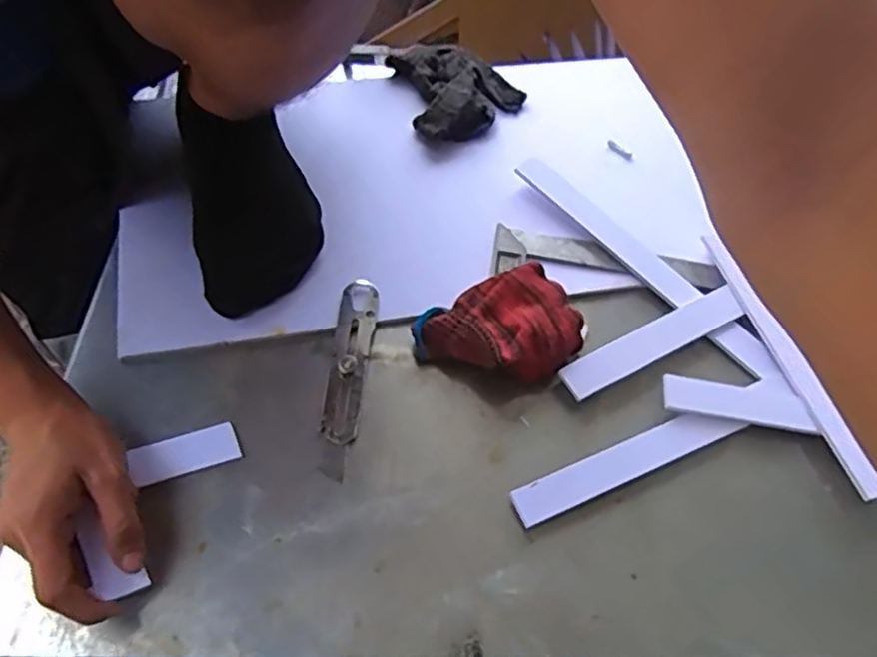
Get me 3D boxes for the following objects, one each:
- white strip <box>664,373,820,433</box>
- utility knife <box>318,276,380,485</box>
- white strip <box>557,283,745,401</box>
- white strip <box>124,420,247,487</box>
[{"bbox_3d":[0.220,0.053,0.517,0.110,0.008,0.029,7,52,3],"label":"white strip"},{"bbox_3d":[-0.067,0.033,0.517,0.028,0.007,0.155,11,62,-8],"label":"utility knife"},{"bbox_3d":[0.166,0.009,0.543,0.169,0.007,0.029,-24,69,-22],"label":"white strip"},{"bbox_3d":[-0.166,0.082,0.467,0.063,0.006,0.028,-14,53,-28],"label":"white strip"}]

